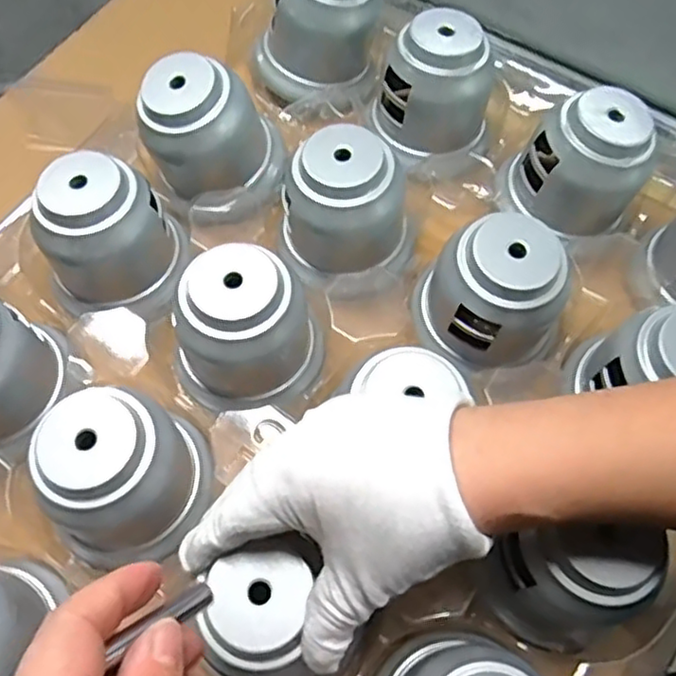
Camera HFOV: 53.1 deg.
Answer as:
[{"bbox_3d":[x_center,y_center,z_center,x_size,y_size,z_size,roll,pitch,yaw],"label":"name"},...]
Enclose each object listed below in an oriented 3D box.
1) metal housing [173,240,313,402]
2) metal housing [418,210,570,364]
[{"bbox_3d":[-0.051,-0.007,0.381,0.069,0.076,0.071,21,67,10],"label":"metal housing"},{"bbox_3d":[0.088,-0.028,0.385,0.073,0.067,0.069,29,68,13],"label":"metal housing"}]

